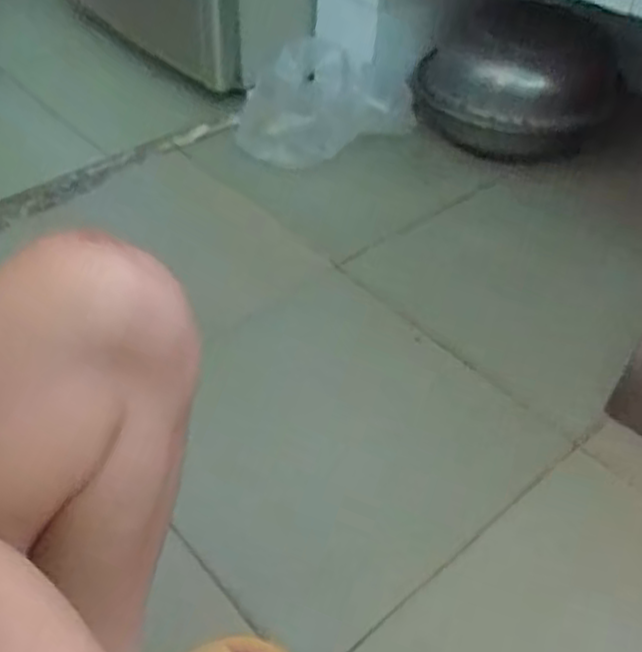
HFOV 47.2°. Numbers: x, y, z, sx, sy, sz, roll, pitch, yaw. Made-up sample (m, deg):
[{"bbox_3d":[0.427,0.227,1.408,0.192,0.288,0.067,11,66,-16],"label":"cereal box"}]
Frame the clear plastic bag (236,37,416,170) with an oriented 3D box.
[{"bbox_3d":[-0.007,-0.352,1.162,0.345,0.177,0.054,4,35,43],"label":"clear plastic bag"}]

